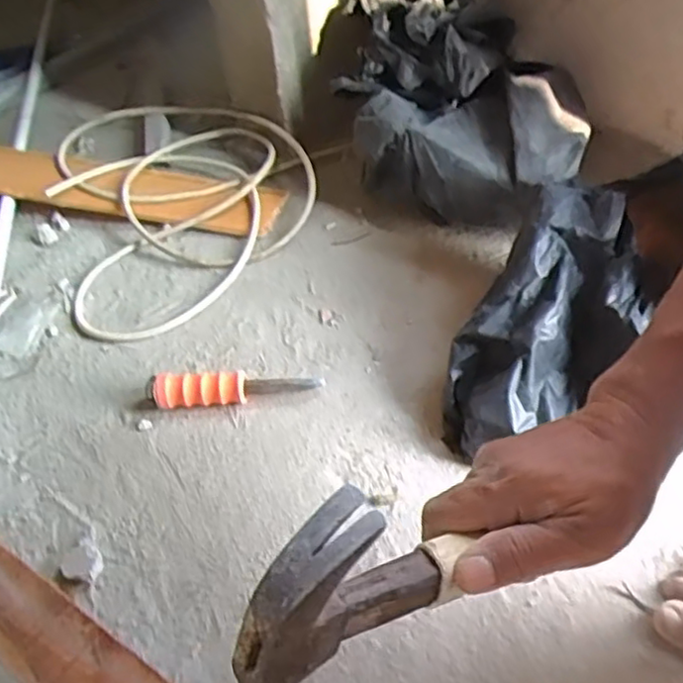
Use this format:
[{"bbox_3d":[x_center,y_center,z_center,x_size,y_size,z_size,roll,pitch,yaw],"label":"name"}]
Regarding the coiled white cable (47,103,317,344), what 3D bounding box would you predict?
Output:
[{"bbox_3d":[-0.206,-0.203,0.909,0.332,0.088,0.452,-15,48,-11],"label":"coiled white cable"}]

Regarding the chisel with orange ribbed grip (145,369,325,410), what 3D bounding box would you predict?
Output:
[{"bbox_3d":[-0.108,0.045,0.692,0.169,0.032,0.027,-4,47,-1],"label":"chisel with orange ribbed grip"}]

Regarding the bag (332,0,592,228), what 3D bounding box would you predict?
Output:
[{"bbox_3d":[0.151,-0.311,0.838,0.312,0.223,0.290,16,52,19],"label":"bag"}]

